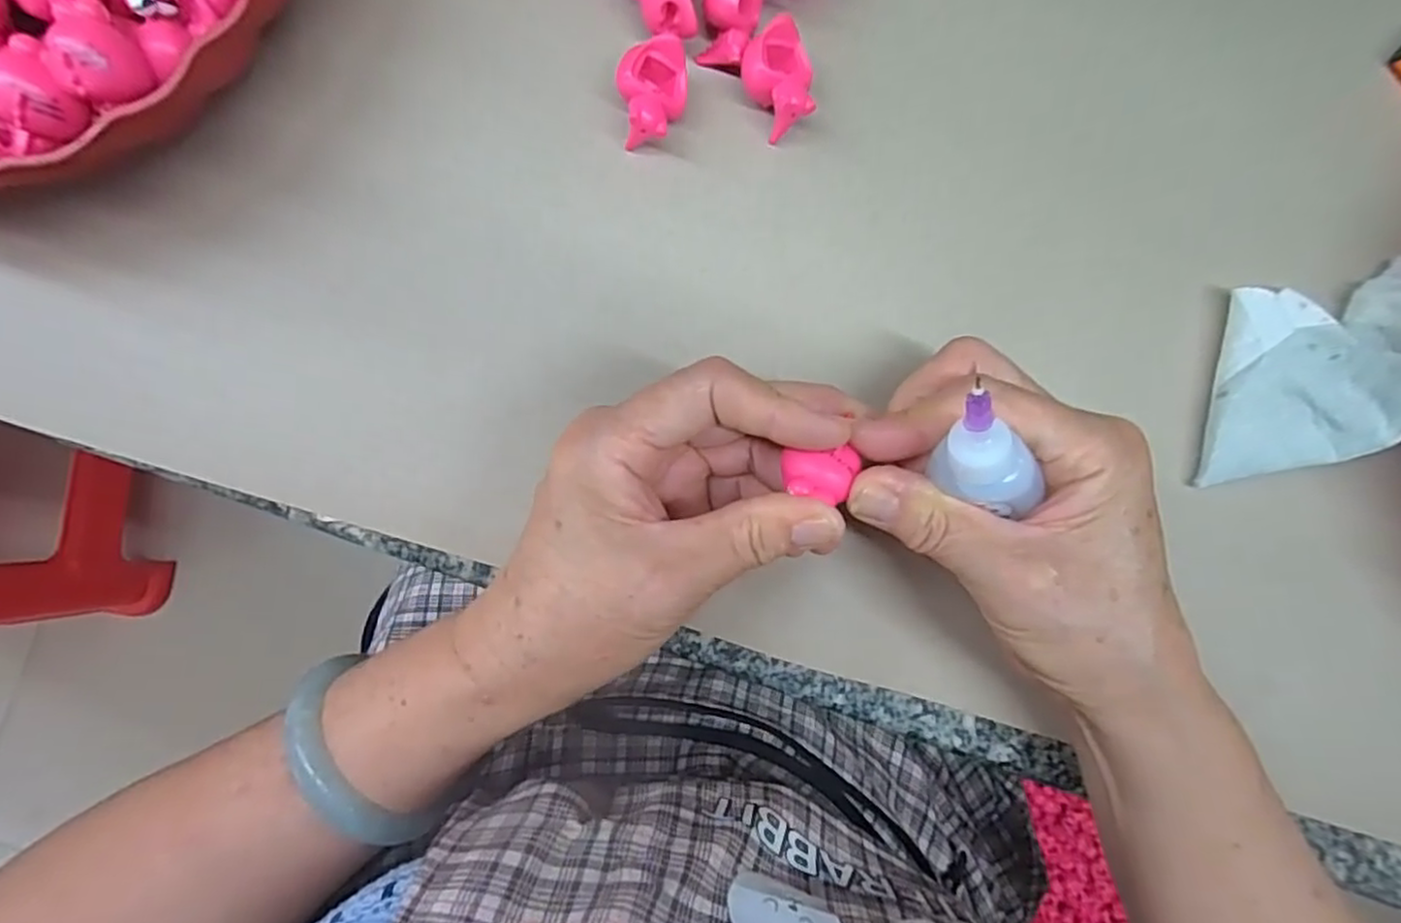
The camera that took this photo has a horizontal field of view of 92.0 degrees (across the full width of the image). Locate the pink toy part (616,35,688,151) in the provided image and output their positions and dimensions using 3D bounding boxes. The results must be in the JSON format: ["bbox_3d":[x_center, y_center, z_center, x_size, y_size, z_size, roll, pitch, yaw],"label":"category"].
[{"bbox_3d":[-0.017,-0.130,0.242,0.024,0.019,0.033,1,90,-4],"label":"pink toy part"}]

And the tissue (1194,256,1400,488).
[{"bbox_3d":[0.236,-0.034,0.252,0.089,0.038,0.070,-9,90,-4],"label":"tissue"}]

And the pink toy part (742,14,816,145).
[{"bbox_3d":[0.027,-0.137,0.244,0.024,0.020,0.035,1,90,-4],"label":"pink toy part"}]

